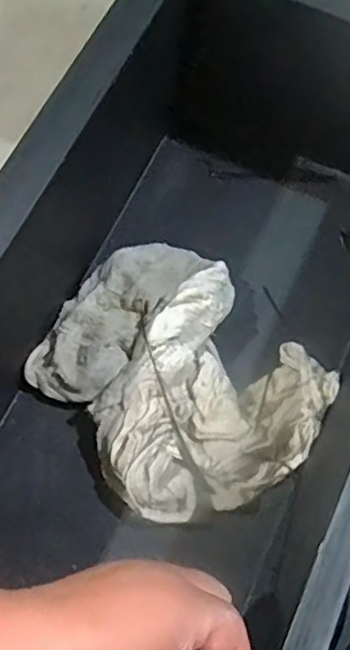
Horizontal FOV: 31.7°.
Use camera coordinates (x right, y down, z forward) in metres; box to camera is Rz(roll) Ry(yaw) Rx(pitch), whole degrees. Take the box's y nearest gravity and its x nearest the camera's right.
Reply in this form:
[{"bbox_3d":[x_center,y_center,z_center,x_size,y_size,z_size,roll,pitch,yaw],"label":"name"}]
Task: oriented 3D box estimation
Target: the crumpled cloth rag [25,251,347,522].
[{"bbox_3d":[0.002,0.038,0.483,0.174,0.044,0.217,-41,77,-14],"label":"crumpled cloth rag"}]

